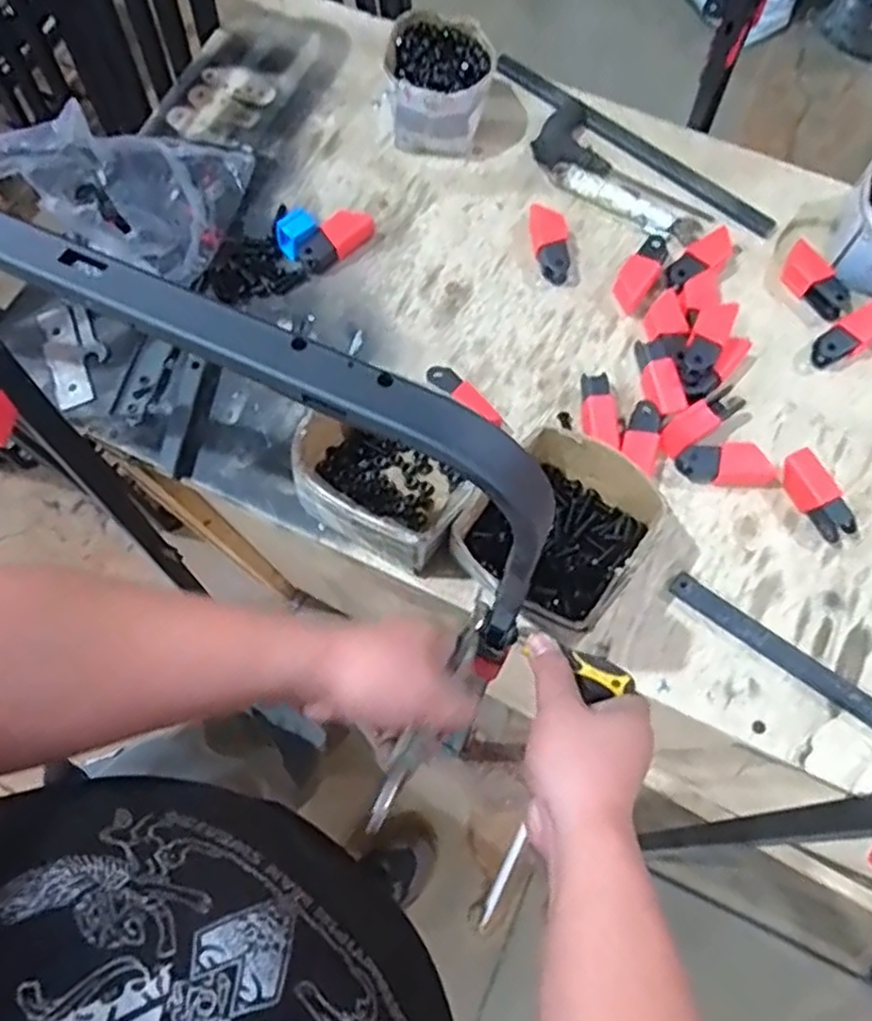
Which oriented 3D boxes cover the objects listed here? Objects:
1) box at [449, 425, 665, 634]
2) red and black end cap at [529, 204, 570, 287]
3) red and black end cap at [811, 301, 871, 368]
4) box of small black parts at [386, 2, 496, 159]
[{"bbox_3d":[0.108,0.013,0.626,0.142,0.082,0.163,40,77,13],"label":"box"},{"bbox_3d":[0.120,-0.280,0.756,0.035,0.021,0.091,-5,72,0],"label":"red and black end cap"},{"bbox_3d":[0.414,-0.174,0.721,0.085,0.023,0.037,-35,74,-10],"label":"red and black end cap"},{"bbox_3d":[0.005,-0.466,0.794,0.114,0.075,0.135,-1,72,1],"label":"box of small black parts"}]

